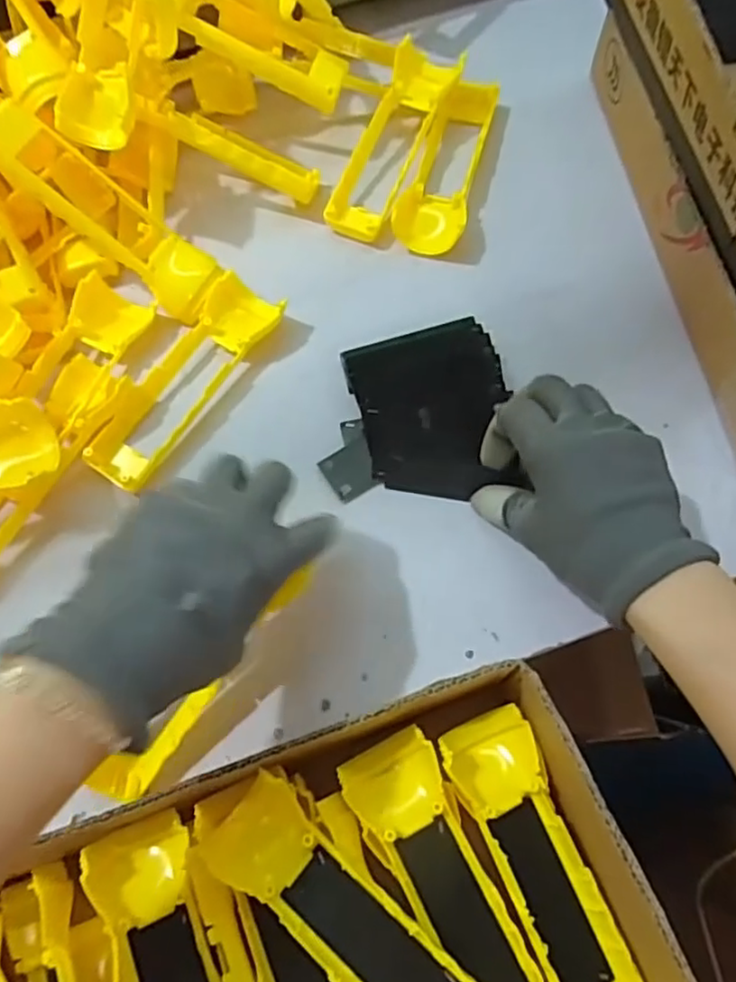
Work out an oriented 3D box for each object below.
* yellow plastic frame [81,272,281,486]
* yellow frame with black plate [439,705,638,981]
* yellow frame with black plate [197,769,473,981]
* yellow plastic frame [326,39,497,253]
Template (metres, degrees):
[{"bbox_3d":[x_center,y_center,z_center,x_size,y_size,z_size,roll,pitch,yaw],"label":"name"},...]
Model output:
[{"bbox_3d":[-0.118,-0.071,0.426,0.051,0.025,0.158,31,74,13],"label":"yellow plastic frame"},{"bbox_3d":[0.093,0.202,0.327,0.046,0.027,0.171,-22,70,-5],"label":"yellow frame with black plate"},{"bbox_3d":[-0.007,0.212,0.316,0.161,0.022,0.046,34,75,14],"label":"yellow frame with black plate"},{"bbox_3d":[0.036,-0.259,0.485,0.097,0.042,0.159,12,70,8],"label":"yellow plastic frame"}]

